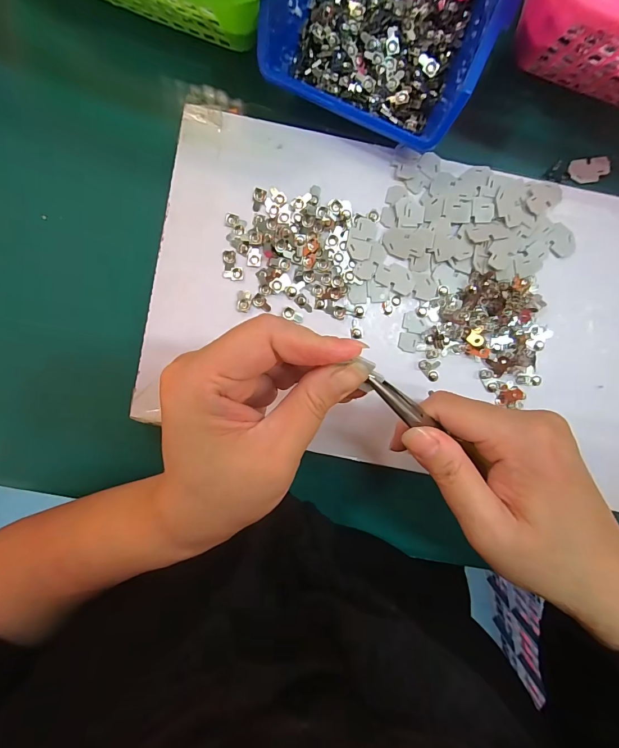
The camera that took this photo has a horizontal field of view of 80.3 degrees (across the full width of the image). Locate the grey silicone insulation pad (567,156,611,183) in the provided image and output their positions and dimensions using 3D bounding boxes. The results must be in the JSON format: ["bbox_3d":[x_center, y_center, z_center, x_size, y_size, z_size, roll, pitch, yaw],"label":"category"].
[{"bbox_3d":[0.195,-0.143,0.257,0.024,0.006,0.016,0,94,-1],"label":"grey silicone insulation pad"}]

